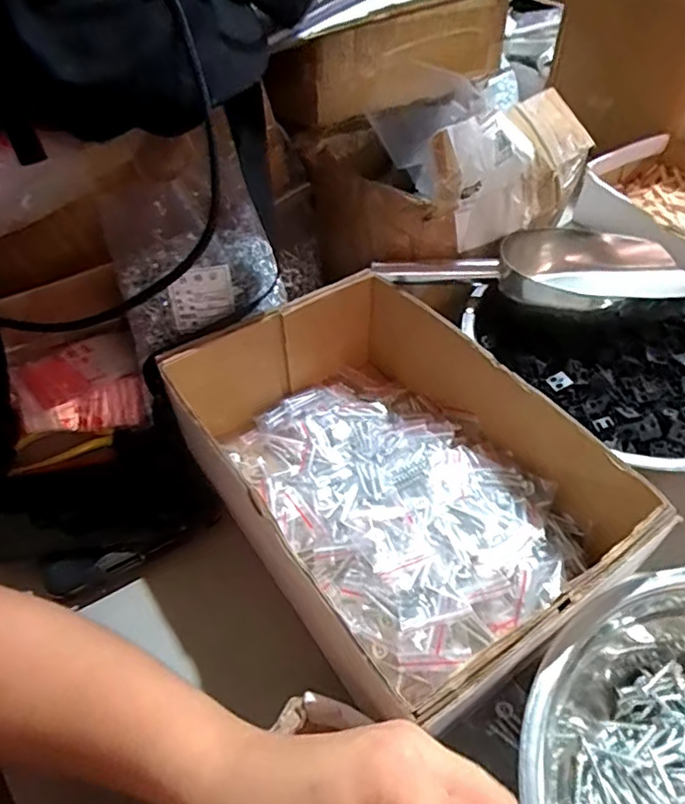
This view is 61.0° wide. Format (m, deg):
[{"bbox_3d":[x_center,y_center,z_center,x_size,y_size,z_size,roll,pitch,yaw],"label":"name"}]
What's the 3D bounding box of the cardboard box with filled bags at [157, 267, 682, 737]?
[{"bbox_3d":[0.030,0.049,0.407,0.207,0.092,0.287,-29,54,-23],"label":"cardboard box with filled bags"}]

